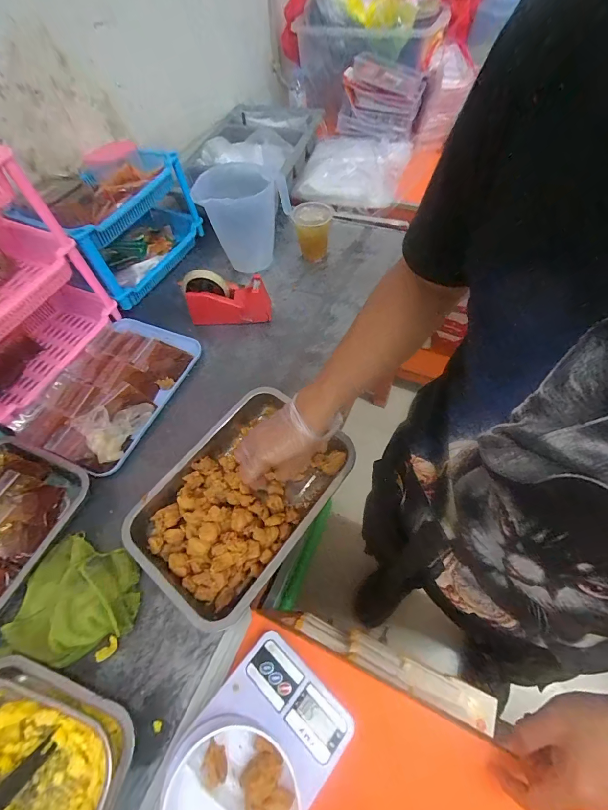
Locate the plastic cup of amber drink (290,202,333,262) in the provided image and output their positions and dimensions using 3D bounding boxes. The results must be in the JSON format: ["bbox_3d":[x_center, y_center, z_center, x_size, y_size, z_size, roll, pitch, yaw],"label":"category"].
[{"bbox_3d":[0.019,-0.386,0.794,0.084,0.095,0.103,-4,56,3],"label":"plastic cup of amber drink"}]

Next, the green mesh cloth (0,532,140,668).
[{"bbox_3d":[-0.300,0.249,0.462,0.149,0.043,0.143,-2,56,5],"label":"green mesh cloth"}]

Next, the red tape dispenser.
[{"bbox_3d":[-0.153,-0.216,0.698,0.162,0.103,0.050,-9,56,0],"label":"red tape dispenser"}]

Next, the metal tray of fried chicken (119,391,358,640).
[{"bbox_3d":[-0.096,0.126,0.520,0.225,0.047,0.304,33,66,19],"label":"metal tray of fried chicken"}]

